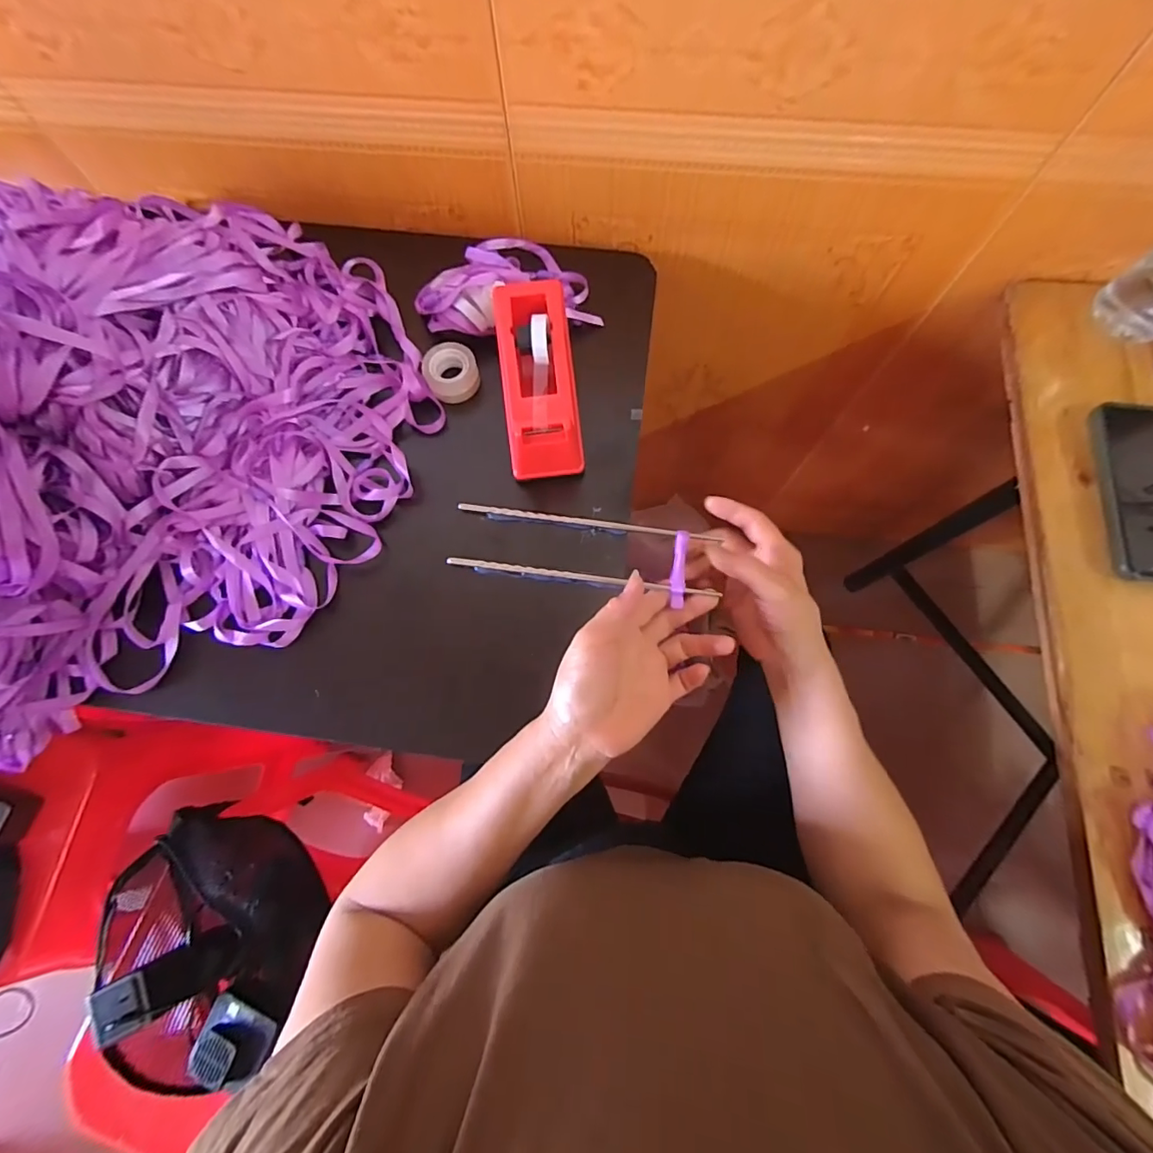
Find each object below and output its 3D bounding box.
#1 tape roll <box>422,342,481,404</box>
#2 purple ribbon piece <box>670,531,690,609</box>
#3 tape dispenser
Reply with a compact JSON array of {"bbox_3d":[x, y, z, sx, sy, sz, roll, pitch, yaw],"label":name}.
[{"bbox_3d":[-0.113,-0.187,0.477,0.046,0.022,0.050,0,79,0],"label":"tape roll"},{"bbox_3d":[0.084,-0.008,0.425,0.012,0.006,0.060,6,80,1],"label":"purple ribbon piece"},{"bbox_3d":[-0.032,-0.163,0.441,0.061,0.070,0.156,-7,76,-1],"label":"tape dispenser"}]

